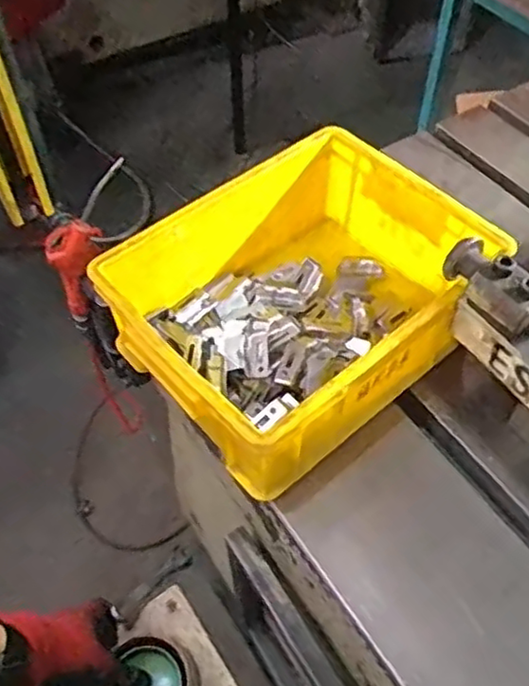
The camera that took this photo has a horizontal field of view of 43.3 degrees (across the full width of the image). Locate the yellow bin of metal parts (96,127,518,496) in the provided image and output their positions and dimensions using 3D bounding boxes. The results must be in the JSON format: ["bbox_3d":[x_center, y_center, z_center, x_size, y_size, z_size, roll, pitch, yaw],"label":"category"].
[{"bbox_3d":[0.033,-0.043,0.683,0.342,0.129,0.262,-34,61,-22],"label":"yellow bin of metal parts"}]

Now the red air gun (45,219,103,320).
[{"bbox_3d":[-0.219,-0.087,0.799,0.064,0.144,0.025,-21,57,-15],"label":"red air gun"}]

